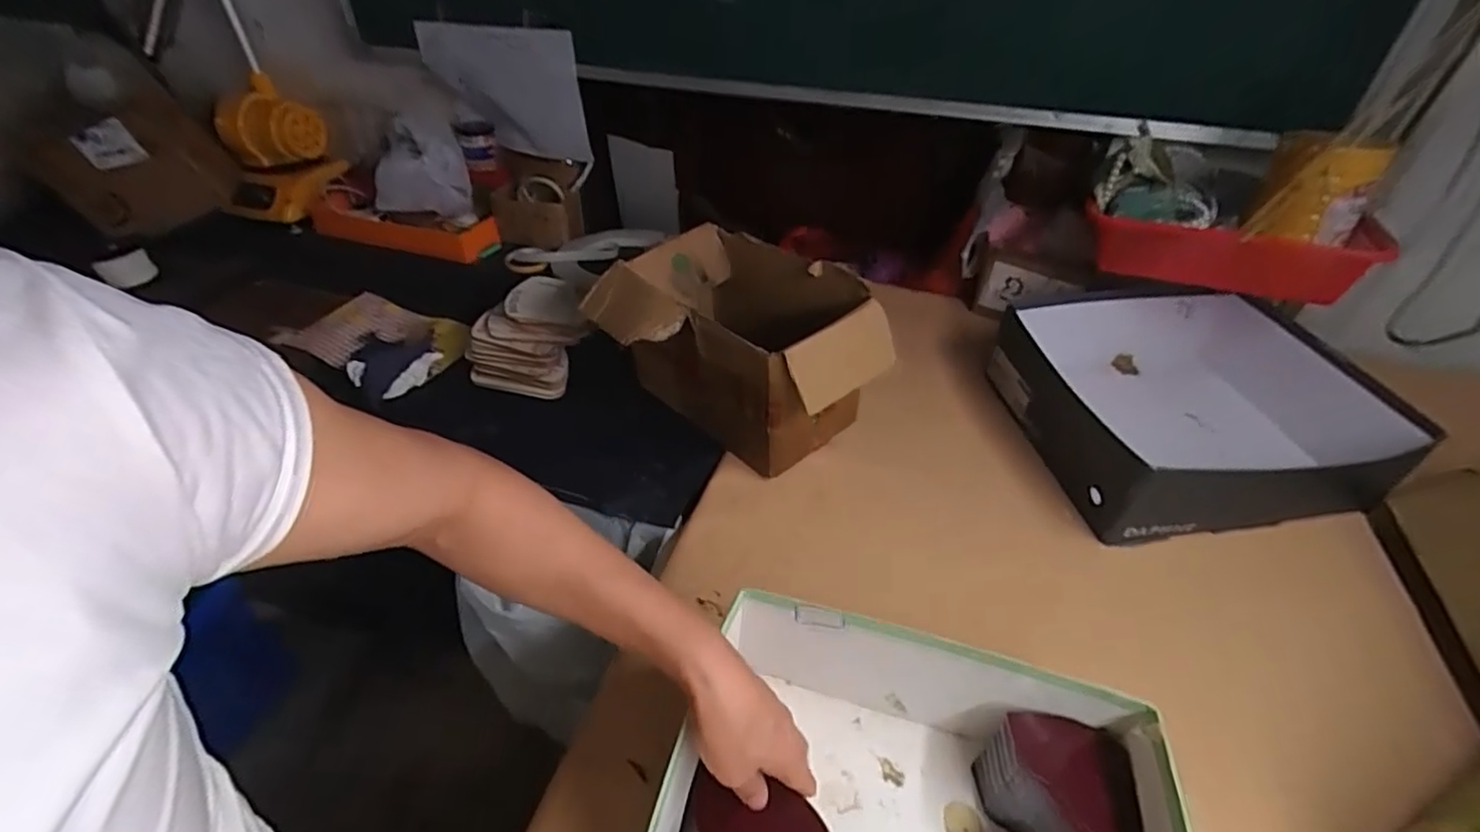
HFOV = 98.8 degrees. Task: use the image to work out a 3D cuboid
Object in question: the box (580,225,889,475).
[{"bbox_3d":[-0.014,-0.067,0.738,0.211,0.201,0.321,-30,49,-31],"label":"box"}]

